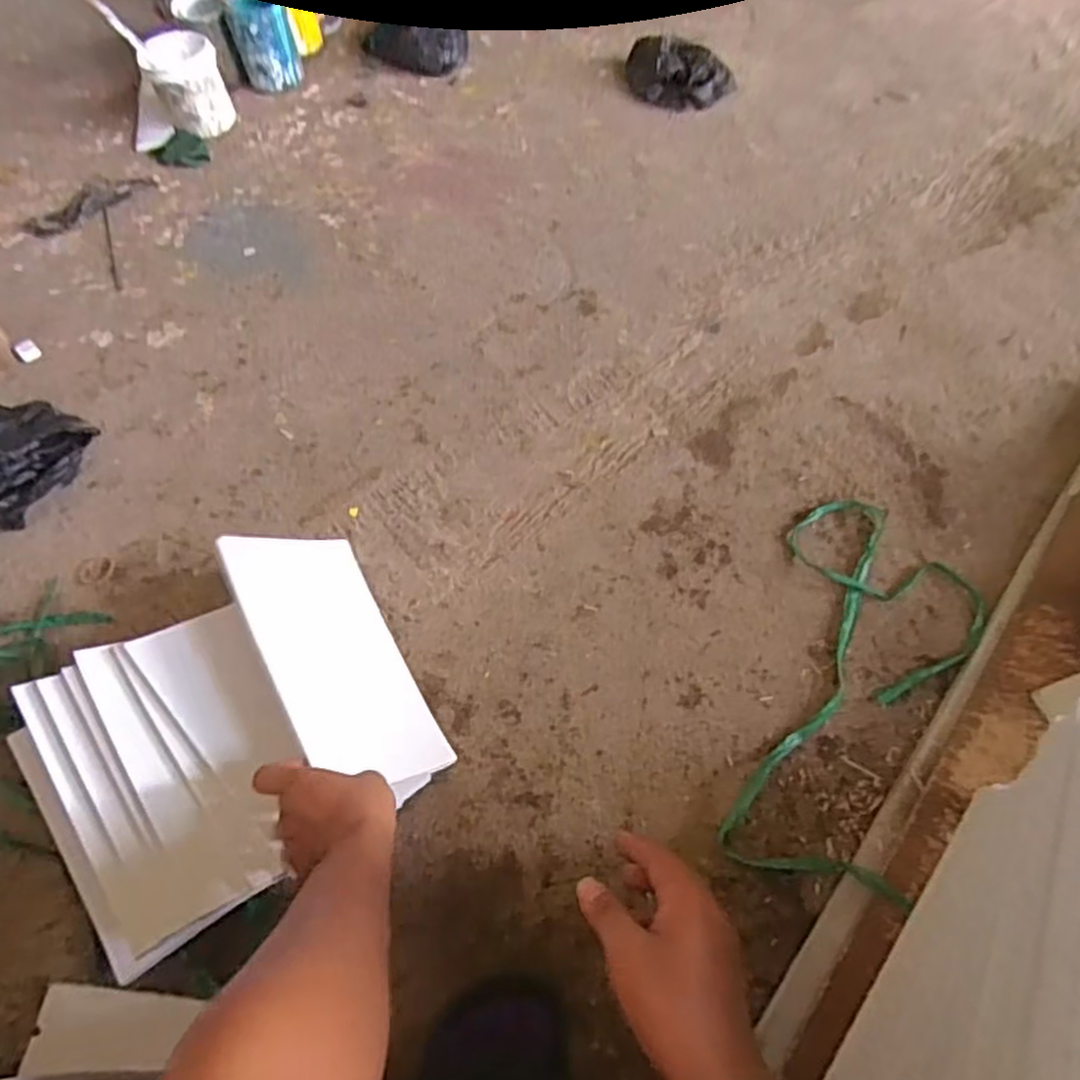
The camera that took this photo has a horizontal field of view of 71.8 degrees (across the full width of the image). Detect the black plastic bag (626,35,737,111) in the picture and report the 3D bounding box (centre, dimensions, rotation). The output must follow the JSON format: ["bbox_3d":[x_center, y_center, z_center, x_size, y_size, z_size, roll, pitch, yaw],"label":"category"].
[{"bbox_3d":[0.248,-0.838,1.336,0.198,0.058,0.121,15,63,11],"label":"black plastic bag"}]

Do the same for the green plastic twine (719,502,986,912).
[{"bbox_3d":[0.339,0.145,0.772,0.200,0.030,0.419,17,63,12],"label":"green plastic twine"}]

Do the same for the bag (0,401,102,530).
[{"bbox_3d":[-0.691,-0.107,0.957,0.156,0.074,0.181,16,63,11],"label":"bag"}]

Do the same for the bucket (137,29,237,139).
[{"bbox_3d":[-0.618,-0.799,1.319,0.120,0.135,0.120,-1,59,2],"label":"bucket"}]

